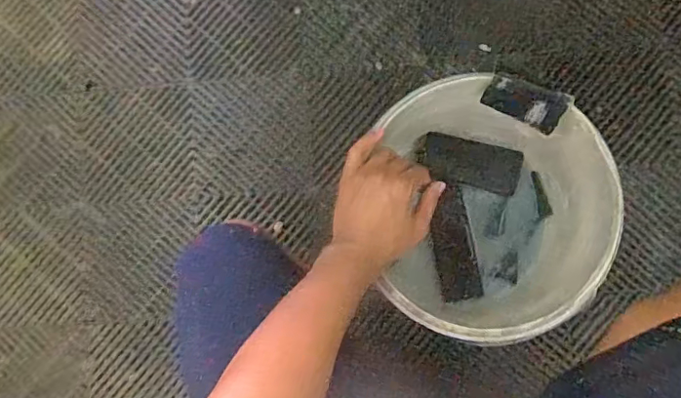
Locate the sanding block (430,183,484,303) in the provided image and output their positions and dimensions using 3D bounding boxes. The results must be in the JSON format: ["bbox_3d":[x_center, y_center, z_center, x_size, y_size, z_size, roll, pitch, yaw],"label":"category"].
[{"bbox_3d":[0.167,0.065,0.805,0.060,0.008,0.163,-6,84,4],"label":"sanding block"}]

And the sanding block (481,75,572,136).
[{"bbox_3d":[0.211,-0.112,0.639,0.088,0.056,0.023,23,64,2],"label":"sanding block"}]

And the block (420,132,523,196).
[{"bbox_3d":[0.190,-0.053,0.820,0.149,0.016,0.068,15,86,5],"label":"block"}]

